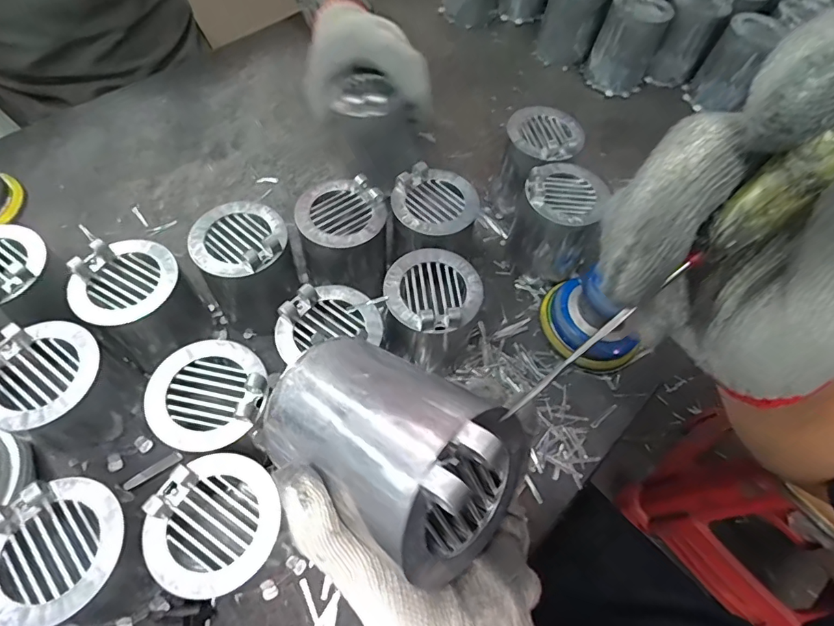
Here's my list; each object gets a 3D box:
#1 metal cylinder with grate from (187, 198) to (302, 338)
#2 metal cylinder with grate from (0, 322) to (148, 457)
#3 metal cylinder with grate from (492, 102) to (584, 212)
[{"bbox_3d":[-0.167,-0.044,0.474,0.083,0.122,0.084,-34,67,-20],"label":"metal cylinder with grate"},{"bbox_3d":[-0.286,0.068,0.389,0.094,0.095,0.085,26,62,12],"label":"metal cylinder with grate"},{"bbox_3d":[0.144,-0.176,0.577,0.087,0.123,0.095,17,61,7],"label":"metal cylinder with grate"}]

